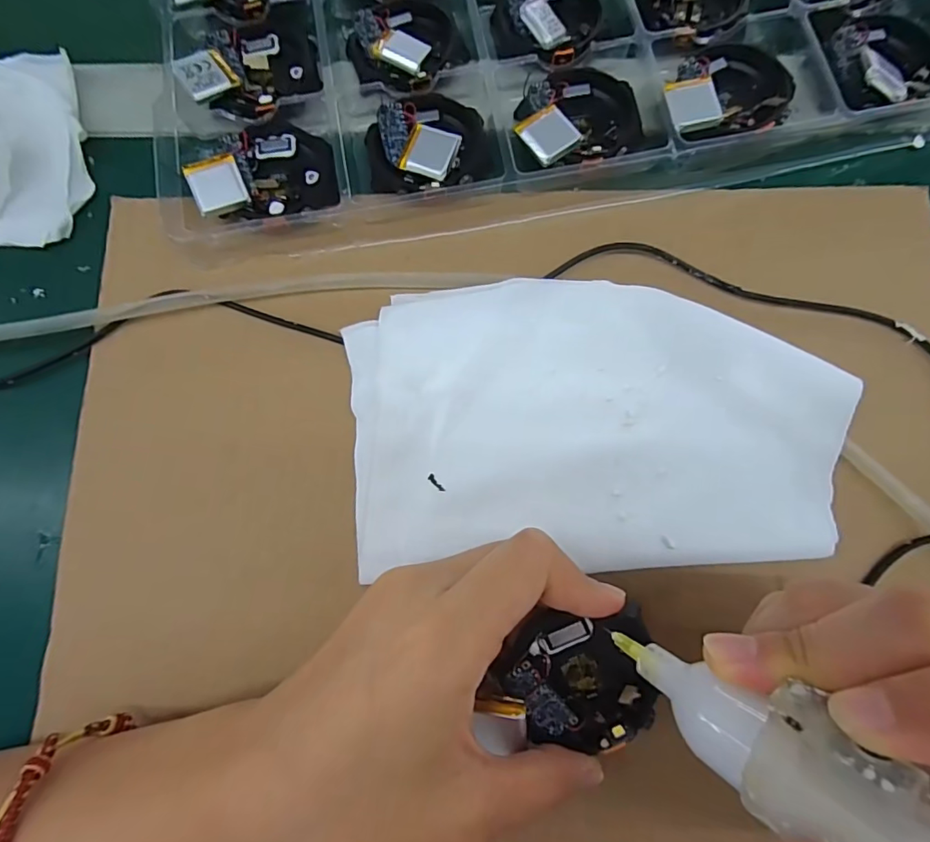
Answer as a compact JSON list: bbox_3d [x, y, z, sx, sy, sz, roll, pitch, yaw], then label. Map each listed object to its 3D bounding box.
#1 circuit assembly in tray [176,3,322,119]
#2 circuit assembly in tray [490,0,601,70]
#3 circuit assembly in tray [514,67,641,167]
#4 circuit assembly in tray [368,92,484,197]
[{"bbox_3d":[-0.096,-0.168,0.229,0.067,0.015,0.048,-42,81,-5],"label":"circuit assembly in tray"},{"bbox_3d":[0.037,-0.189,0.228,0.050,0.015,0.055,6,80,3],"label":"circuit assembly in tray"},{"bbox_3d":[0.049,-0.136,0.219,0.053,0.014,0.048,-10,79,0],"label":"circuit assembly in tray"},{"bbox_3d":[-0.017,-0.125,0.219,0.051,0.015,0.051,0,80,2],"label":"circuit assembly in tray"}]

